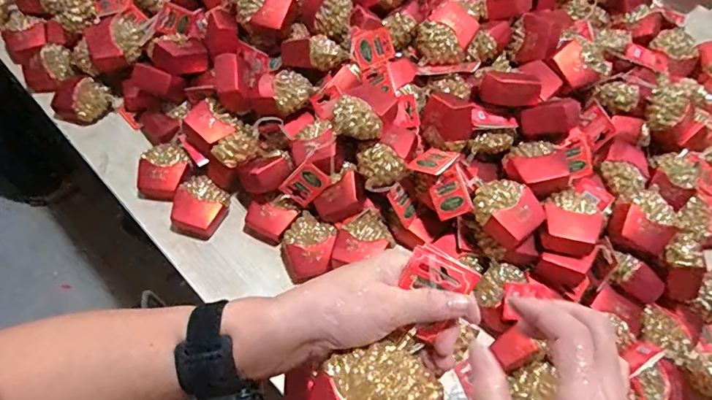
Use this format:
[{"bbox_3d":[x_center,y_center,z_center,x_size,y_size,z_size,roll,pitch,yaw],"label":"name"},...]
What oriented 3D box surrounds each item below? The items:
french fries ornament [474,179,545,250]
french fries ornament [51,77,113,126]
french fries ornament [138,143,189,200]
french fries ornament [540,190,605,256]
[{"bbox_3d":[0.186,0.012,0.585,0.075,0.028,0.081,-35,68,-20],"label":"french fries ornament"},{"bbox_3d":[-0.435,-0.159,0.750,0.092,0.051,0.066,-30,66,-18],"label":"french fries ornament"},{"bbox_3d":[-0.281,-0.044,0.698,0.069,0.032,0.084,7,60,1],"label":"french fries ornament"},{"bbox_3d":[0.265,0.026,0.587,0.067,0.029,0.078,14,61,5],"label":"french fries ornament"}]

